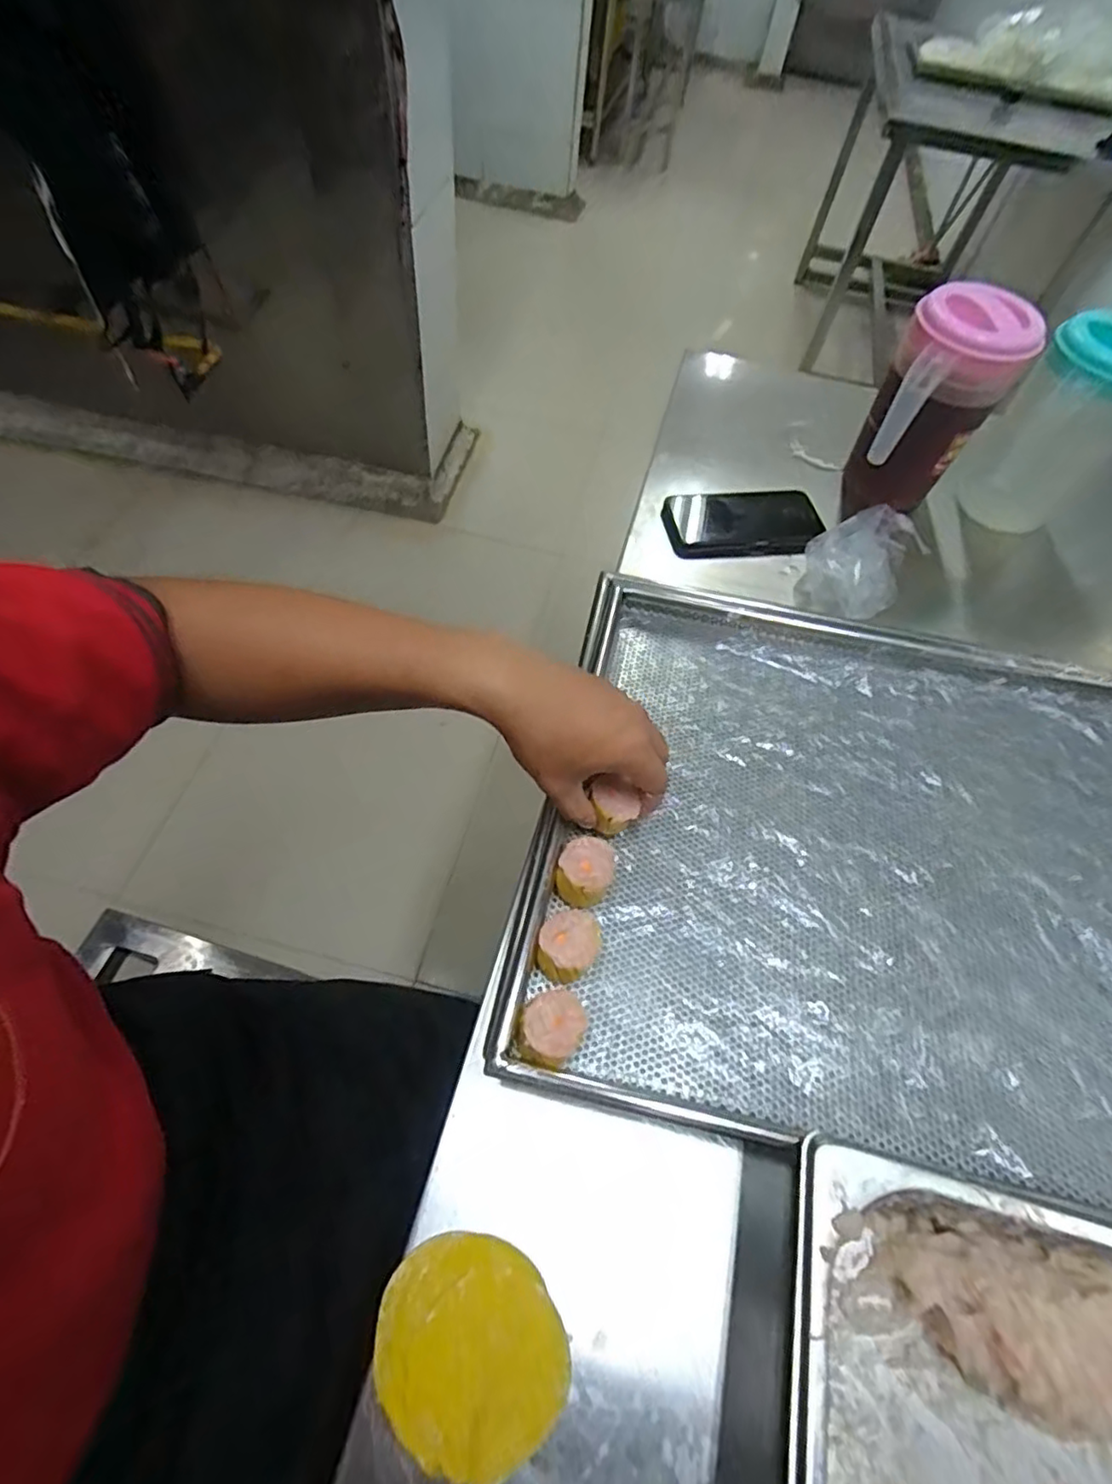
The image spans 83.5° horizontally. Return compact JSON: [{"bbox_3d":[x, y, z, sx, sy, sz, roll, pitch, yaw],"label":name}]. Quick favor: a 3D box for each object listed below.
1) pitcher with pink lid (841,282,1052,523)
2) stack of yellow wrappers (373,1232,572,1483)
[{"bbox_3d":[0.373,-0.327,0.626,0.112,0.179,0.123,30,59,16],"label":"pitcher with pink lid"},{"bbox_3d":[-0.042,0.307,0.317,0.097,0.013,0.083,31,59,18],"label":"stack of yellow wrappers"}]

